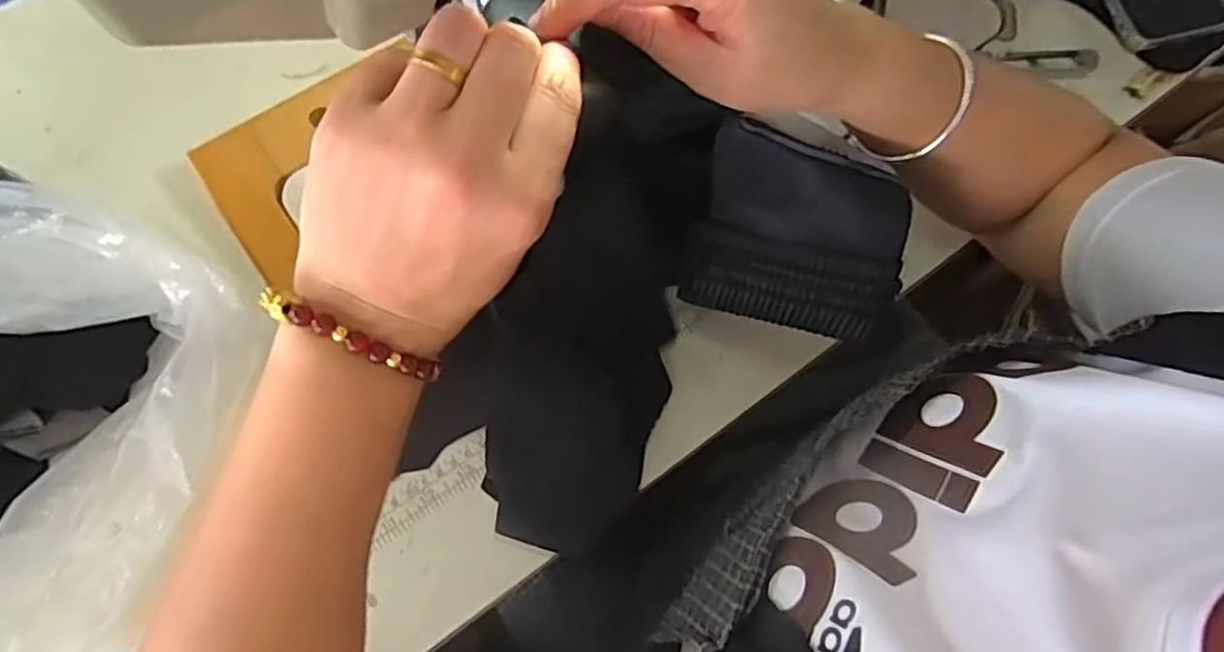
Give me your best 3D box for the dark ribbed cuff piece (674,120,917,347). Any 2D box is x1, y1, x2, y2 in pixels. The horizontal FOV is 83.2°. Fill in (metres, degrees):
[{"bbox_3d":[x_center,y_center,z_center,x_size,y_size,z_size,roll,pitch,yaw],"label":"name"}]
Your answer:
[{"bbox_3d":[0.096,-0.045,0.353,0.108,0.030,0.099,17,107,6],"label":"dark ribbed cuff piece"}]

